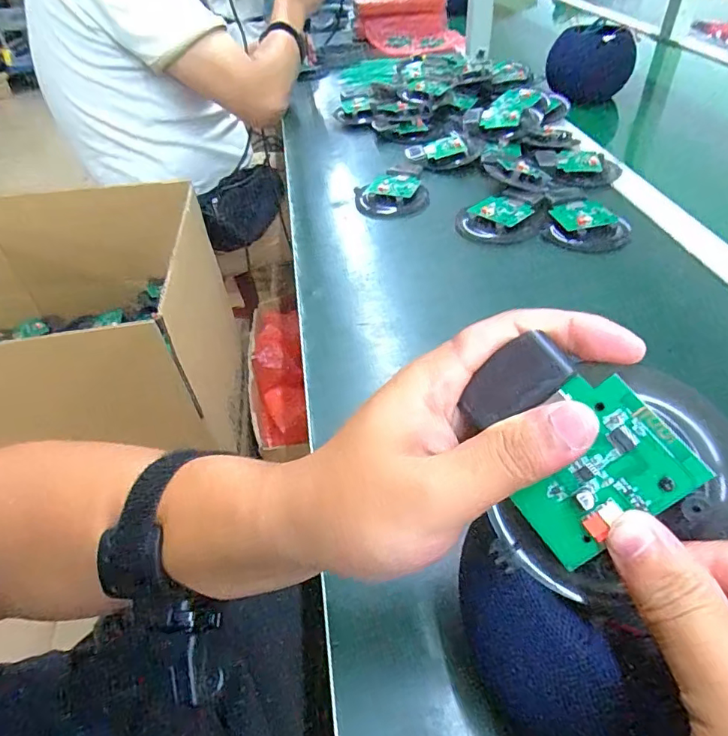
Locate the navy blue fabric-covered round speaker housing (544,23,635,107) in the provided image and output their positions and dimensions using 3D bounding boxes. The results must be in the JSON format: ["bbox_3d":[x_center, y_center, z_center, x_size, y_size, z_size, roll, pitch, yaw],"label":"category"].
[{"bbox_3d":[0.365,-0.488,0.813,0.131,0.100,0.054,14,48,18],"label":"navy blue fabric-covered round speaker housing"}]

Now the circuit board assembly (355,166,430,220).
[{"bbox_3d":[0.035,-0.231,0.648,0.092,0.020,0.107,-4,45,1],"label":"circuit board assembly"}]

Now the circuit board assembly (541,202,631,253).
[{"bbox_3d":[0.243,-0.154,0.544,0.083,0.019,0.070,22,51,25],"label":"circuit board assembly"}]

